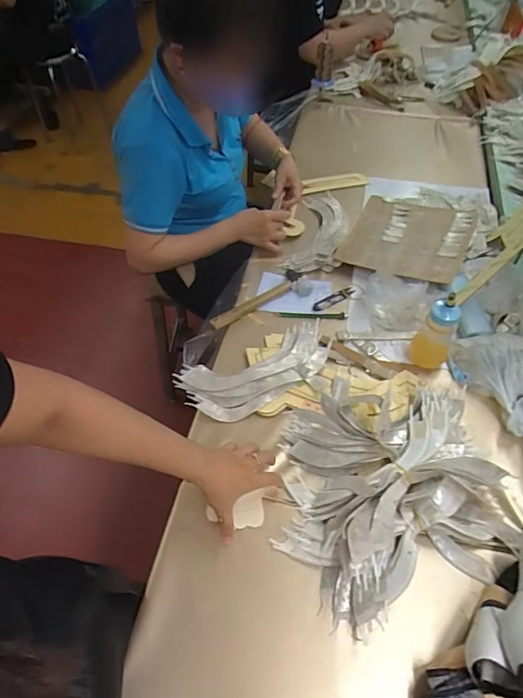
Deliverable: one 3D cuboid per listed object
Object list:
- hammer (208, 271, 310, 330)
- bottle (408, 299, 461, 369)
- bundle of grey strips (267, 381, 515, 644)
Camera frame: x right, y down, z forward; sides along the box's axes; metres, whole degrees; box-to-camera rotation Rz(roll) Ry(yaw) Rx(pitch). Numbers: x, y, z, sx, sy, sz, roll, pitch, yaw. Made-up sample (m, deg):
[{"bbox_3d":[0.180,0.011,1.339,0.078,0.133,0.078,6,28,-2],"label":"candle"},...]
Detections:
[{"bbox_3d":[0.005,-0.090,0.857,0.220,0.025,0.066,-33,60,-21],"label":"hammer"},{"bbox_3d":[0.293,-0.027,0.733,0.062,0.124,0.053,31,60,22],"label":"bottle"},{"bbox_3d":[0.184,0.193,0.617,0.313,0.067,0.339,-2,54,0],"label":"bundle of grey strips"}]

